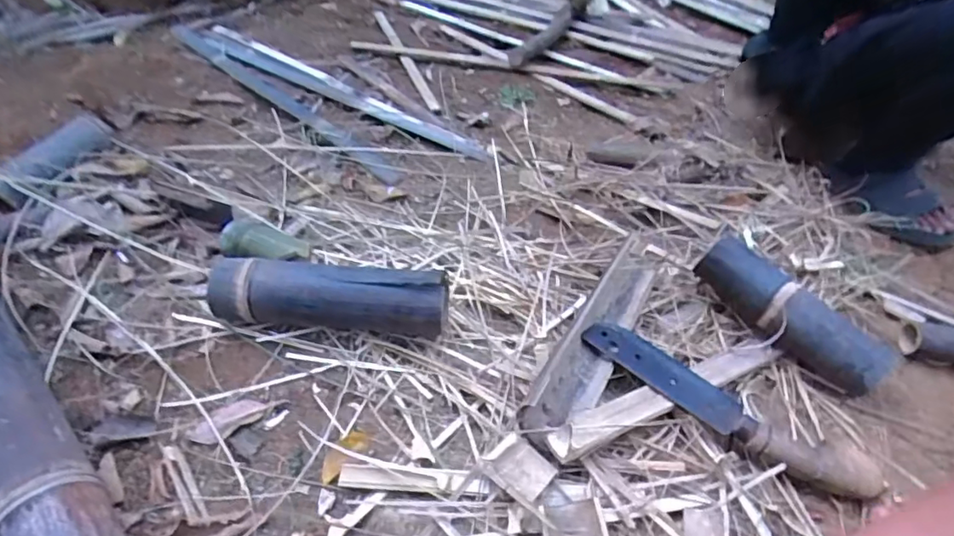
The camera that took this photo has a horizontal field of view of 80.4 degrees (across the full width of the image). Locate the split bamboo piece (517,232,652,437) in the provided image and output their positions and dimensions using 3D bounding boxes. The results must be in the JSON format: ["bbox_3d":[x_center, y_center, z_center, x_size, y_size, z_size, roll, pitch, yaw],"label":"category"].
[{"bbox_3d":[0.175,0.074,0.780,0.071,0.073,0.433,21,42,20],"label":"split bamboo piece"}]

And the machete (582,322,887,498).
[{"bbox_3d":[0.309,0.174,0.714,0.373,0.038,0.086,26,43,21],"label":"machete"}]

